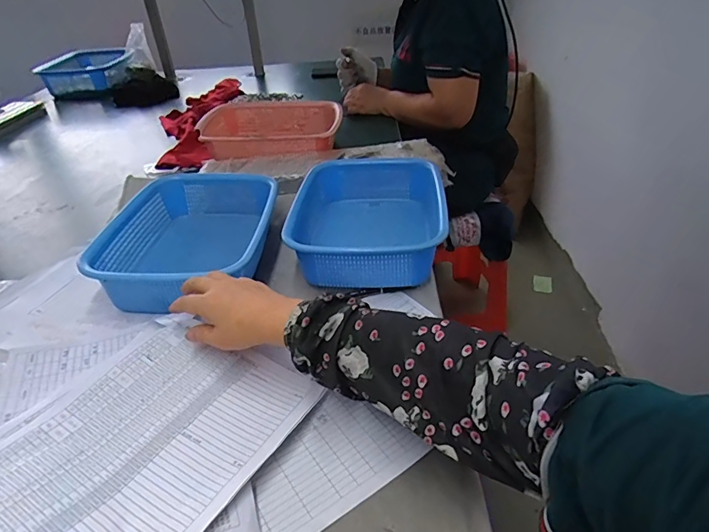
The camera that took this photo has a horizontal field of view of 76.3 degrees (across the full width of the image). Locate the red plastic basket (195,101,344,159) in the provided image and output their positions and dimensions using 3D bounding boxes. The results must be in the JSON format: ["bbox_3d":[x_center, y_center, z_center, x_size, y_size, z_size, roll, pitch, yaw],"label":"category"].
[{"bbox_3d":[-0.170,-0.290,0.976,0.283,0.072,0.221,0,35,8],"label":"red plastic basket"}]

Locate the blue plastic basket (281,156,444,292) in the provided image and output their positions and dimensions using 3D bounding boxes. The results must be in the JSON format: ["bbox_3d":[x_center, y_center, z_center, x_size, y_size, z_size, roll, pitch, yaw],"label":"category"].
[{"bbox_3d":[0.022,-0.069,0.659,0.206,0.076,0.272,0,35,8],"label":"blue plastic basket"}]

